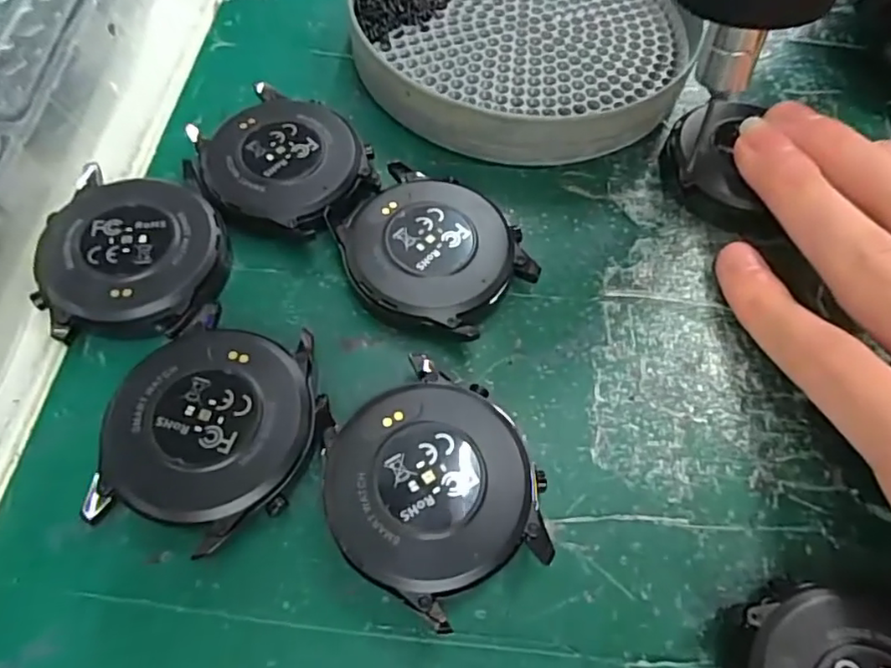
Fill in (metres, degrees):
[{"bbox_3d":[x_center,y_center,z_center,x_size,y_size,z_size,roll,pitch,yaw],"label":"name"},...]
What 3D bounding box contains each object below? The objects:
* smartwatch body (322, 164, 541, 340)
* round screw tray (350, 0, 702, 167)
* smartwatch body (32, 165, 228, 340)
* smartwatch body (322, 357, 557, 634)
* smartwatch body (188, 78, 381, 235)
[{"bbox_3d":[-0.005,-0.022,0.157,0.043,0.011,0.049,-38,69,-18],"label":"smartwatch body"},{"bbox_3d":[0.025,-0.105,0.197,0.108,0.018,0.114,1,62,-2],"label":"round screw tray"},{"bbox_3d":[-0.079,-0.021,0.151,0.043,0.010,0.049,-9,63,-5],"label":"smartwatch body"},{"bbox_3d":[-0.004,0.032,0.128,0.043,0.011,0.050,-30,67,-16],"label":"smartwatch body"},{"bbox_3d":[-0.046,-0.049,0.168,0.044,0.010,0.053,-38,69,-18],"label":"smartwatch body"}]

